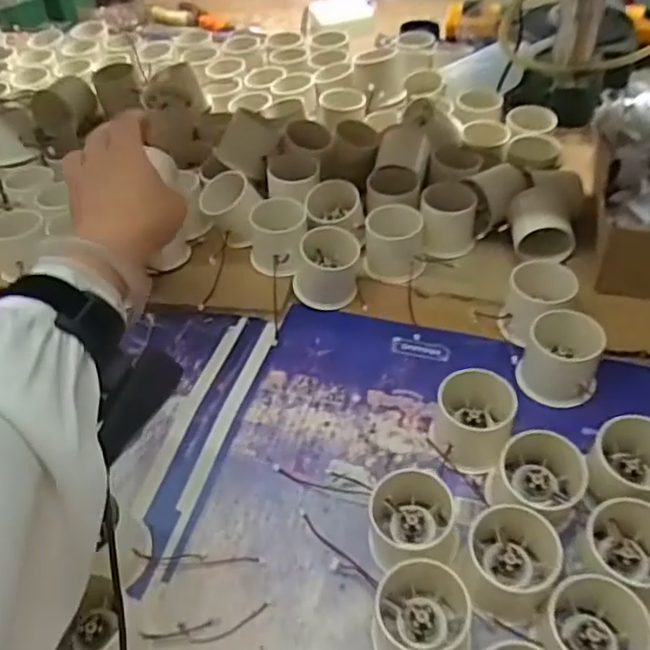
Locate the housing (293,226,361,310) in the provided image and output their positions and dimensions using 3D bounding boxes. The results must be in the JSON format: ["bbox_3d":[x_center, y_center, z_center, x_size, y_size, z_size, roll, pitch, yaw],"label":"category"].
[{"bbox_3d":[0.001,-0.049,0.548,0.055,0.050,0.048,1,47,6],"label":"housing"}]

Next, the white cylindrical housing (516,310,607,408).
[{"bbox_3d":[0.174,0.025,0.468,0.054,0.049,0.049,17,51,19],"label":"white cylindrical housing"}]

